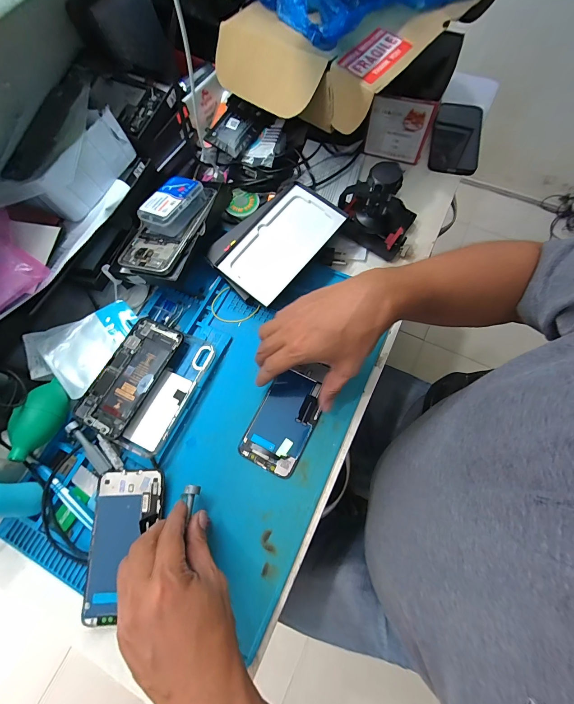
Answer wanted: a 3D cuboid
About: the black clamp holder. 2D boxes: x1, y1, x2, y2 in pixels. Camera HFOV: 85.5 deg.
[{"bbox_3d":[0.124,-0.197,0.419,0.106,0.111,0.082,13,71,7],"label":"black clamp holder"}]

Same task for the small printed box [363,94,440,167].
[{"bbox_3d":[0.167,-0.333,0.467,0.089,0.090,0.015,14,71,8],"label":"small printed box"}]

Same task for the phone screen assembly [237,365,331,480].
[{"bbox_3d":[0.002,0.075,0.383,0.069,0.006,0.138,25,73,11],"label":"phone screen assembly"}]

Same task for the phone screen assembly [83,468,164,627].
[{"bbox_3d":[-0.173,0.203,0.332,0.070,0.010,0.142,0,74,-6],"label":"phone screen assembly"}]

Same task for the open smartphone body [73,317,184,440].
[{"bbox_3d":[-0.195,0.026,0.386,0.072,0.008,0.146,25,73,11],"label":"open smartphone body"}]

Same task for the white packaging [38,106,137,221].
[{"bbox_3d":[-0.244,-0.229,0.385,0.017,0.056,0.137,22,72,10],"label":"white packaging"}]

